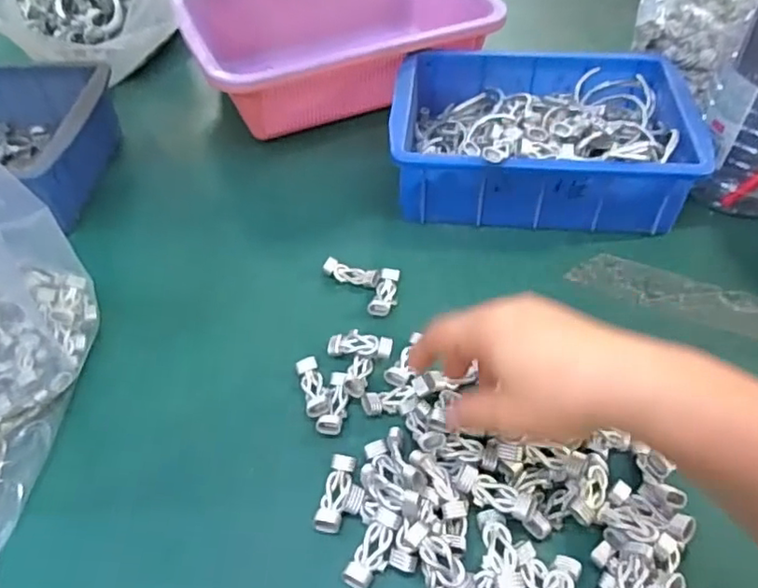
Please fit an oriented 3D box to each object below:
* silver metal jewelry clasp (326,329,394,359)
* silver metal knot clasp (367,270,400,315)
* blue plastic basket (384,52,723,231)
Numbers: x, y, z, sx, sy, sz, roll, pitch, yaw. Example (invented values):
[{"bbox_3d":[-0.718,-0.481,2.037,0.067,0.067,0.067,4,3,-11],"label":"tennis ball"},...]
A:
[{"bbox_3d":[-0.014,0.035,0.415,0.046,0.008,0.017,3,47,22],"label":"silver metal jewelry clasp"},{"bbox_3d":[0.006,-0.001,0.456,0.018,0.005,0.045,14,50,11],"label":"silver metal knot clasp"},{"bbox_3d":[0.136,-0.140,0.529,0.243,0.078,0.178,3,49,3],"label":"blue plastic basket"}]

